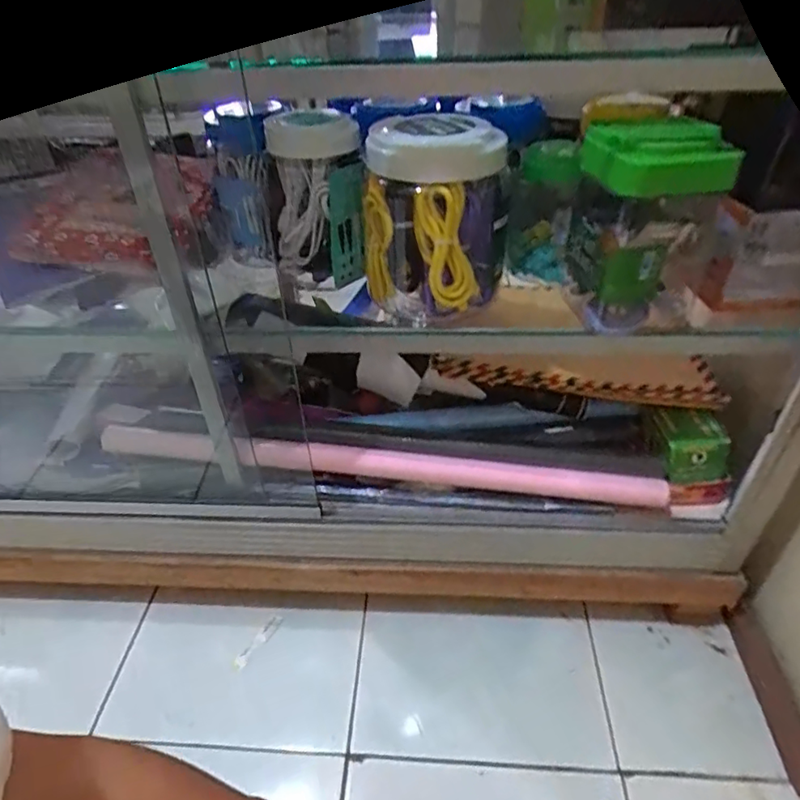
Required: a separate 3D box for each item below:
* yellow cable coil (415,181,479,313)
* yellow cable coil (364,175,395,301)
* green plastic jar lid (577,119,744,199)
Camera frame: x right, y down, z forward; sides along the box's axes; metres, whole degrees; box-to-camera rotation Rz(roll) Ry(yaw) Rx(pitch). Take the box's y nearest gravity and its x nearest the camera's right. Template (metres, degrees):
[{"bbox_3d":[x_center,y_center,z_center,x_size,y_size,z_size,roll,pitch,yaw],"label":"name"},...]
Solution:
[{"bbox_3d":[0.044,-0.141,0.520,0.059,0.115,0.020,1,38,3],"label":"yellow cable coil"},{"bbox_3d":[-0.023,-0.160,0.583,0.023,0.135,0.067,-7,39,-7],"label":"yellow cable coil"},{"bbox_3d":[0.213,-0.206,0.472,0.112,0.042,0.084,-2,38,0],"label":"green plastic jar lid"}]

